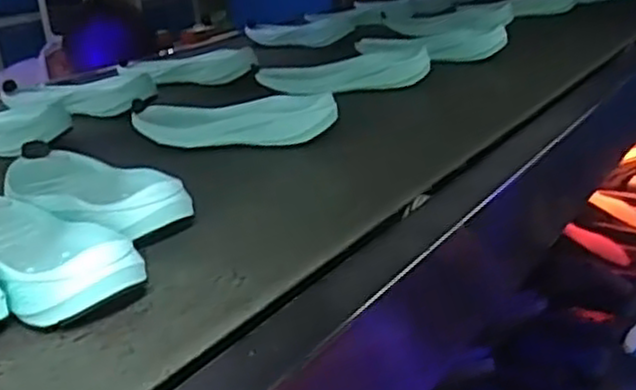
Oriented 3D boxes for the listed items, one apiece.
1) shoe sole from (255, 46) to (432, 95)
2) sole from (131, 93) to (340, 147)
[{"bbox_3d":[0.032,-0.153,0.934,0.218,0.036,0.077,-5,19,2],"label":"shoe sole"},{"bbox_3d":[-0.086,-0.075,0.746,0.208,0.036,0.076,-2,20,9],"label":"sole"}]

